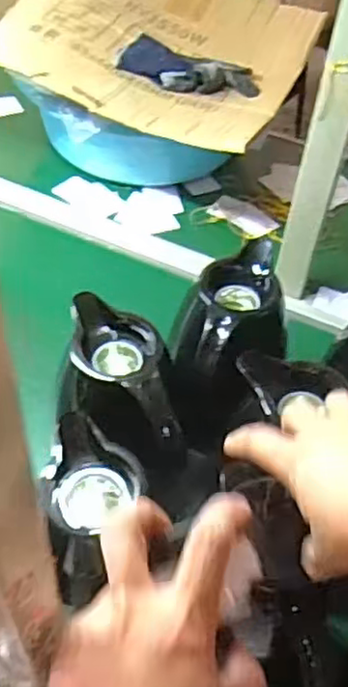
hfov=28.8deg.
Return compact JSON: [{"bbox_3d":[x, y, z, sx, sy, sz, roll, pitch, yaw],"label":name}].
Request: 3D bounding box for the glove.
[{"bbox_3d":[0.023,-0.379,0.932,0.187,0.028,0.075,12,50,4],"label":"glove"}]

